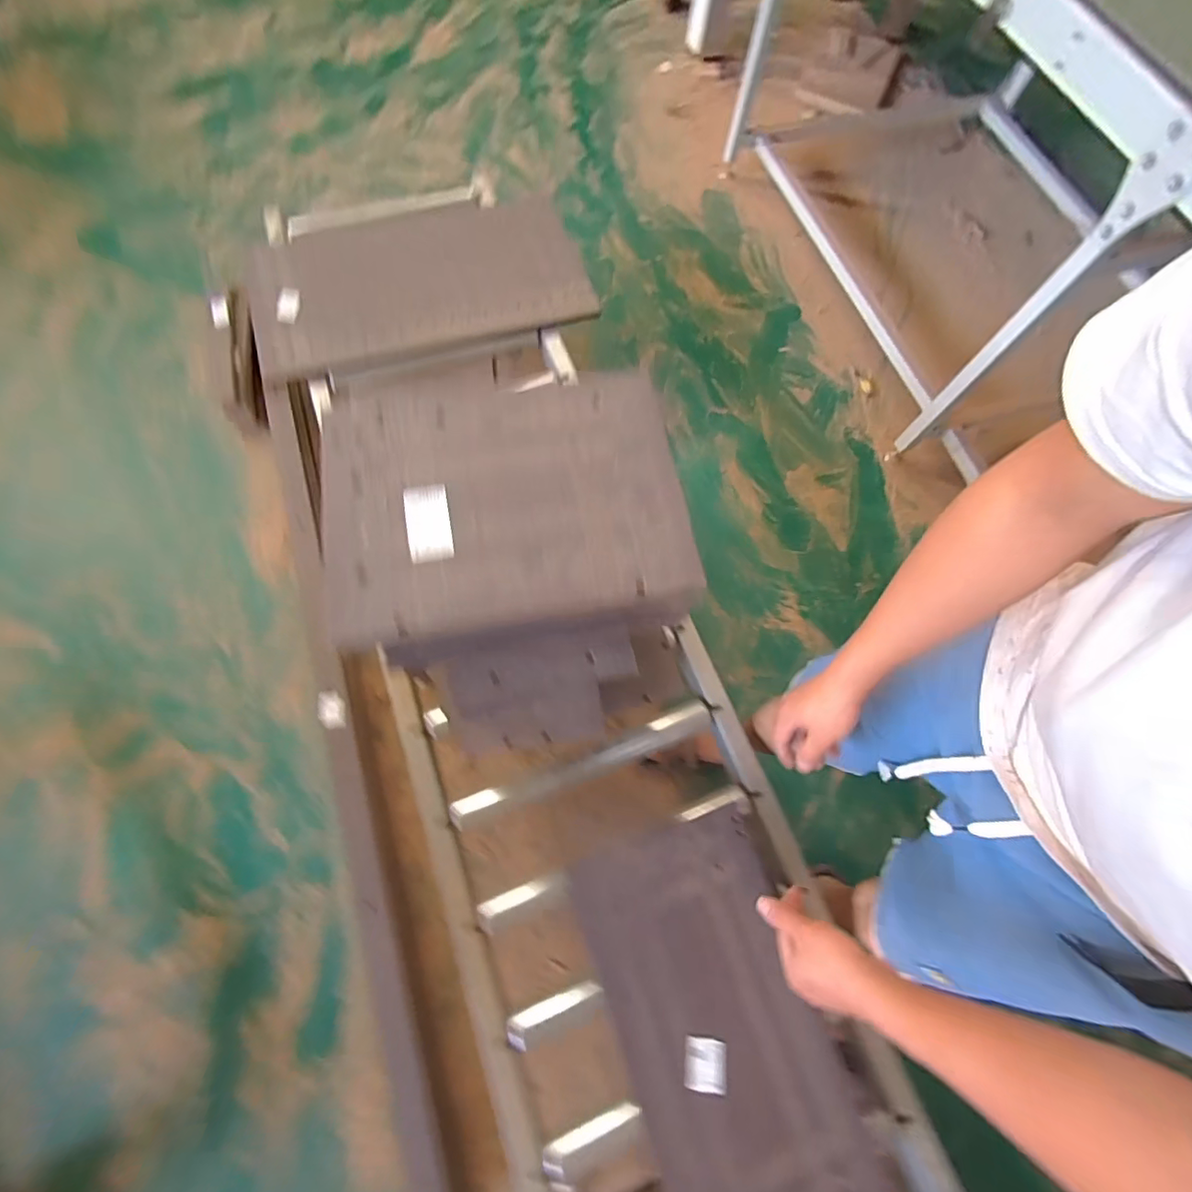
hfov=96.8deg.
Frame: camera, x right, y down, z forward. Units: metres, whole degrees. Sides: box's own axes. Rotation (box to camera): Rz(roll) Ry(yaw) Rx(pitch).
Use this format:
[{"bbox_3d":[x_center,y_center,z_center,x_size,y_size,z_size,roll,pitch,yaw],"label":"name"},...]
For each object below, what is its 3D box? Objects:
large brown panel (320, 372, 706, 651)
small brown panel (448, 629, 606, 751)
[{"bbox_3d":[-0.092,-0.092,0.525,0.343,0.031,0.276,-9,71,-6],"label":"large brown panel"},{"bbox_3d":[-0.096,0.134,0.730,0.195,0.008,0.142,-9,85,-9],"label":"small brown panel"}]

